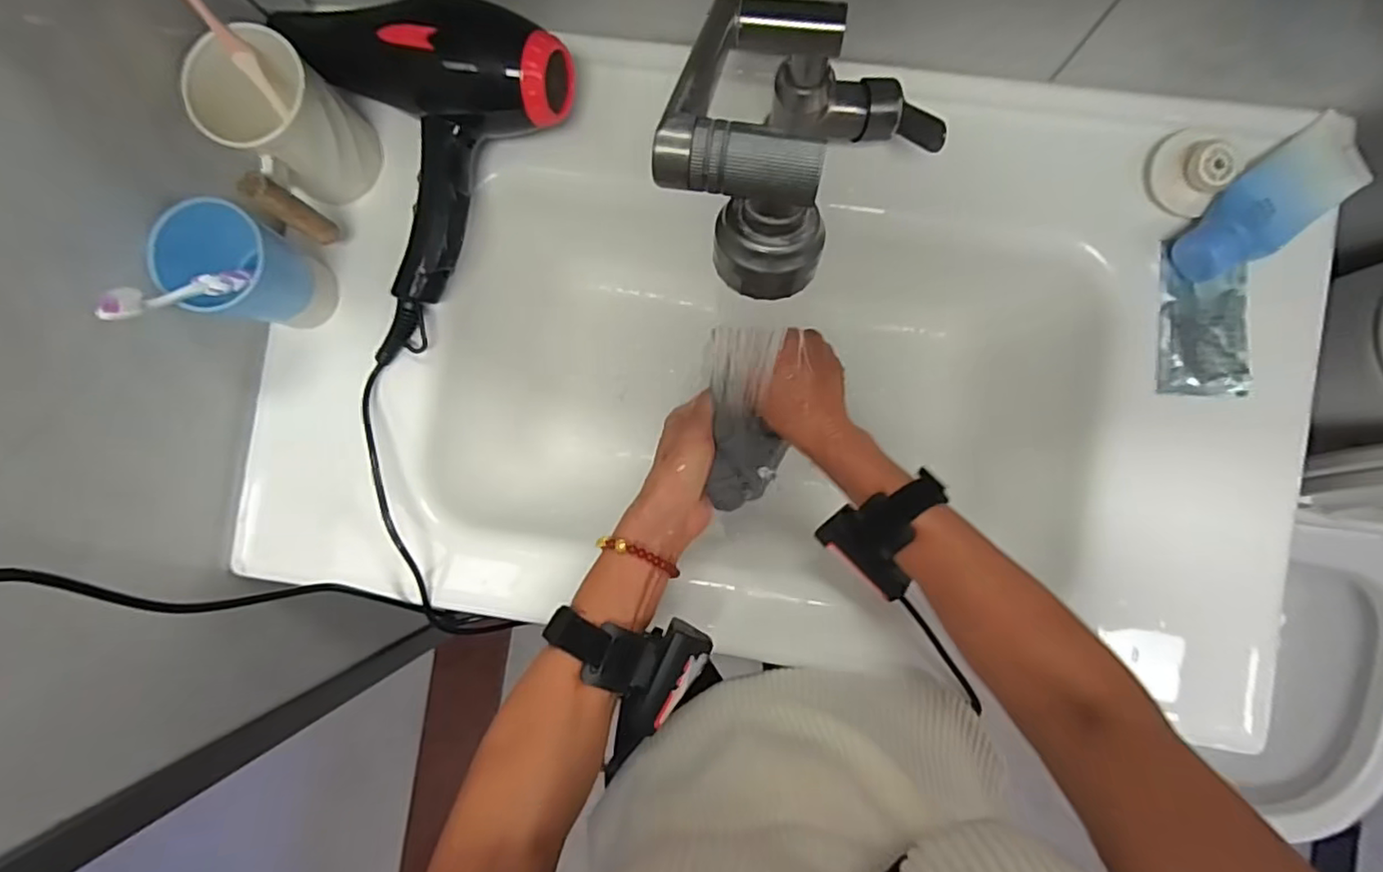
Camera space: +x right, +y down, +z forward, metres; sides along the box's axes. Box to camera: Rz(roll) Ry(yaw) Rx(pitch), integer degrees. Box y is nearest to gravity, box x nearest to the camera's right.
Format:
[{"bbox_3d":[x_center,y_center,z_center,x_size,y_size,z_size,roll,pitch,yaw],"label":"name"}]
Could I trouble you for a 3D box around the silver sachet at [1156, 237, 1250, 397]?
[{"bbox_3d":[0.372,-0.083,0.453,0.058,0.010,0.107,1,88,3],"label":"silver sachet"}]

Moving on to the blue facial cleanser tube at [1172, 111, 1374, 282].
[{"bbox_3d":[0.411,-0.164,0.440,0.145,0.036,0.061,-37,86,2],"label":"blue facial cleanser tube"}]

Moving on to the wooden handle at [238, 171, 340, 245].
[{"bbox_3d":[-0.270,-0.153,0.425,0.018,0.073,0.019,39,91,4],"label":"wooden handle"}]

